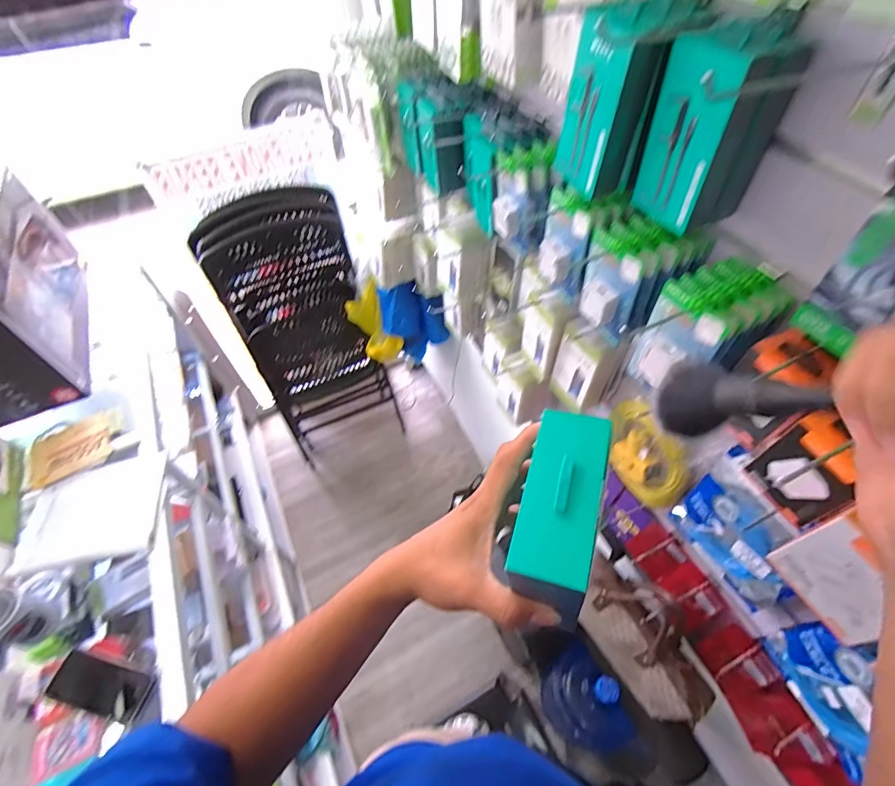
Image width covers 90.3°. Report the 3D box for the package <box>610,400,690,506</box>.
[{"bbox_3d":[0.345,0.103,0.789,0.046,0.203,0.176,-21,55,-11],"label":"package"}]

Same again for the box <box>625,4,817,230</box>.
[{"bbox_3d":[0.253,-0.255,0.433,0.083,0.163,0.088,-22,55,-12],"label":"box"}]

